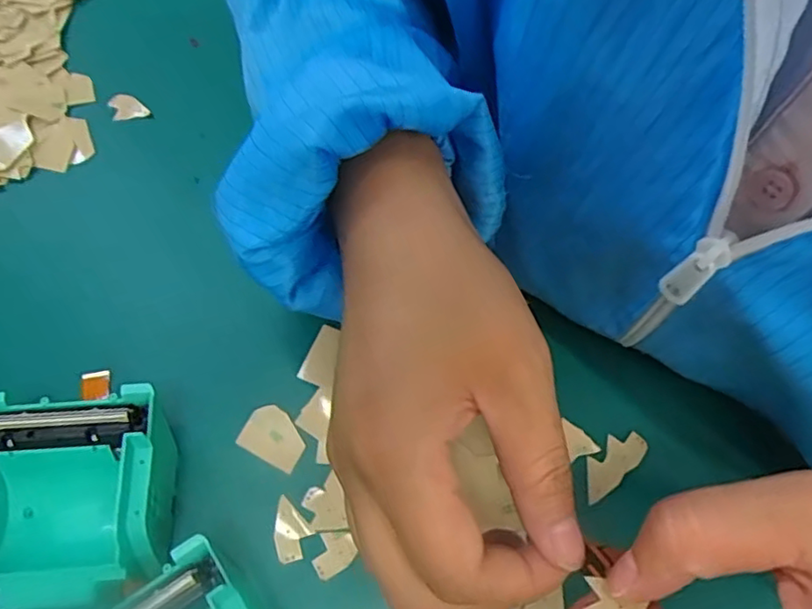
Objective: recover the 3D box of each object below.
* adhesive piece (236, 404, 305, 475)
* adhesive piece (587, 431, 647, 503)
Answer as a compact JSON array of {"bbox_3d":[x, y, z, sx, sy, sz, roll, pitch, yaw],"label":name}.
[{"bbox_3d":[-0.060,0.060,0.280,0.029,0.004,0.023,28,70,11],"label":"adhesive piece"},{"bbox_3d":[0.093,0.072,0.278,0.038,0.004,0.016,-38,73,-14],"label":"adhesive piece"}]

